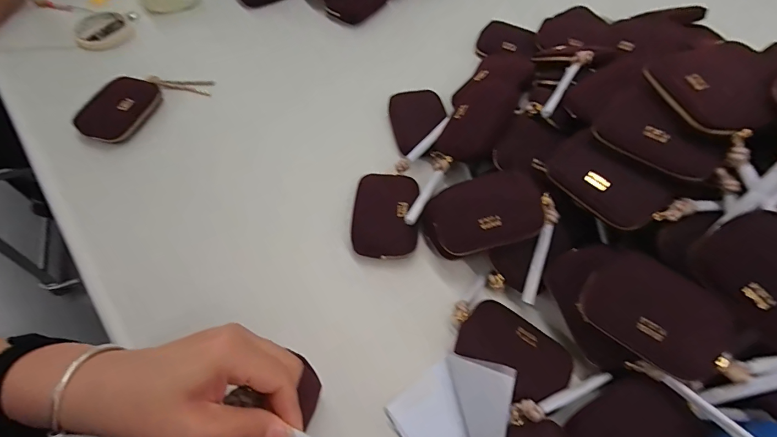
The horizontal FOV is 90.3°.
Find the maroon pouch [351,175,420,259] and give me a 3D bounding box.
[{"bbox_3d":[-0.003,-0.007,0.482,0.078,0.019,0.111,5,59,1],"label":"maroon pouch"}]

